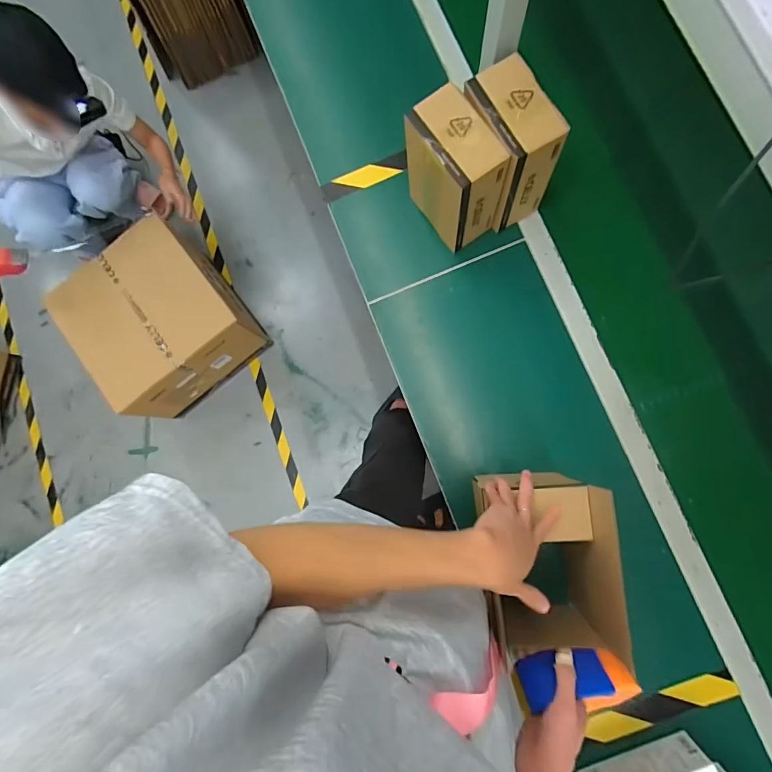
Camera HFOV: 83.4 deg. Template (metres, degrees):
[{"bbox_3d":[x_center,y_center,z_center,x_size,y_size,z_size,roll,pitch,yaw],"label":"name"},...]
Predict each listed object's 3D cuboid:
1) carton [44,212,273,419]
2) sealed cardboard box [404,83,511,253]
[{"bbox_3d":[-0.716,-0.199,1.396,0.469,0.302,0.451,-40,82,-1],"label":"carton"},{"bbox_3d":[0.102,-0.320,0.667,0.083,0.188,0.138,-35,82,0],"label":"sealed cardboard box"}]

